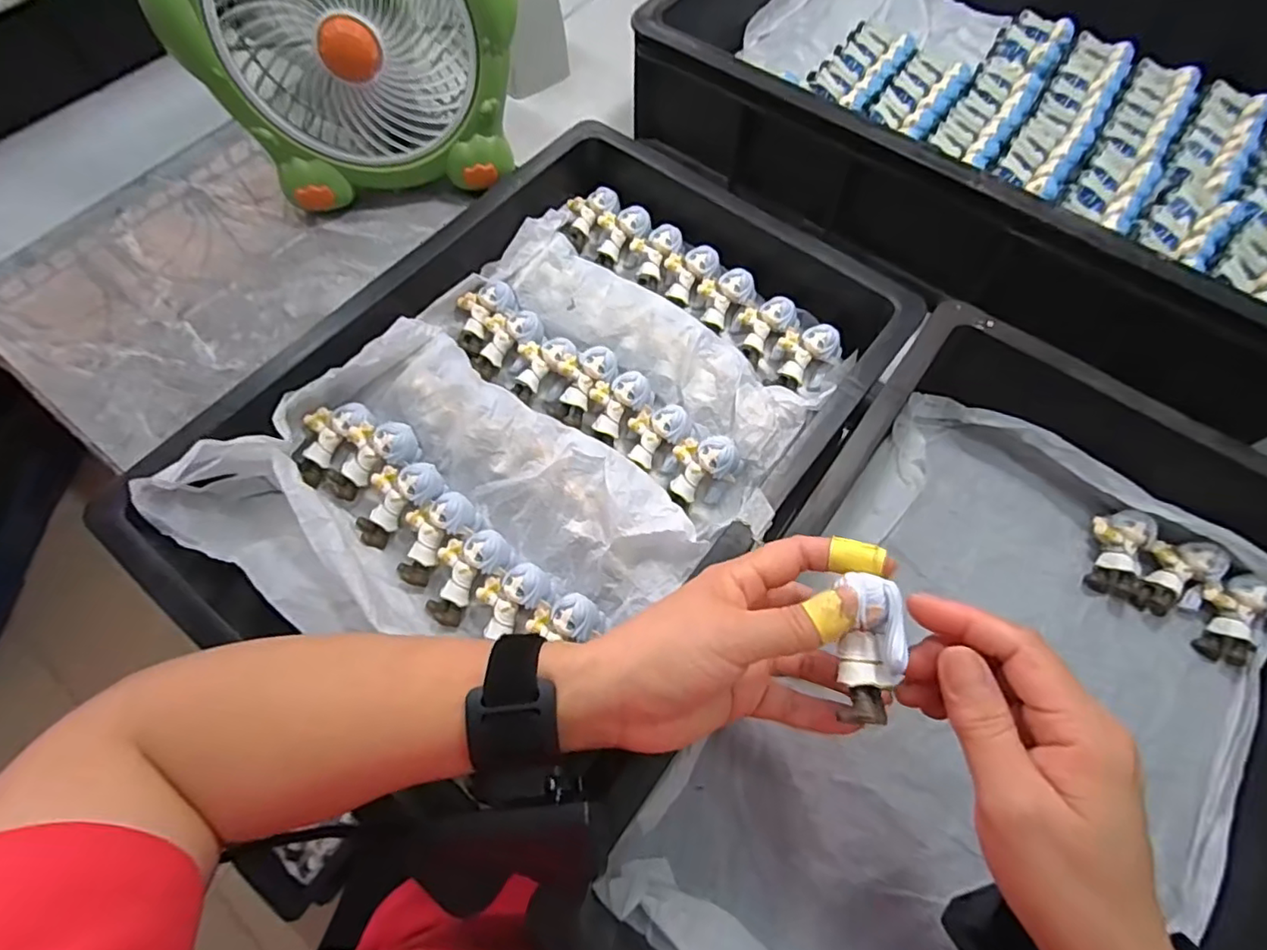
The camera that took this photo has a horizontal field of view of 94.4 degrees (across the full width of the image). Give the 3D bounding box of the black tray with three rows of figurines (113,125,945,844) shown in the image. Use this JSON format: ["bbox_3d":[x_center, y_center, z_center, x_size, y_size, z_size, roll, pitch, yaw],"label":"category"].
[{"bbox_3d":[-0.048,-0.043,0.401,0.331,0.070,0.448,32,69,13],"label":"black tray with three rows of figurines"}]

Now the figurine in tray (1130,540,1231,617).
[{"bbox_3d":[0.363,0.067,0.394,0.060,0.018,0.035,-45,72,3],"label":"figurine in tray"}]

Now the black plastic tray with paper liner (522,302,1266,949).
[{"bbox_3d":[0.210,0.133,0.336,0.308,0.098,0.456,33,70,13],"label":"black plastic tray with paper liner"}]

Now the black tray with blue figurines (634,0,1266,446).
[{"bbox_3d":[0.330,-0.326,0.521,0.571,0.103,0.429,35,70,14],"label":"black tray with blue figurines"}]

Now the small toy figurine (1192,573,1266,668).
[{"bbox_3d":[0.393,0.094,0.382,0.036,0.018,0.061,29,92,12],"label":"small toy figurine"}]

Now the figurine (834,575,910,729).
[{"bbox_3d":[0.100,0.073,0.248,0.022,0.019,0.055,6,85,2],"label":"figurine"}]

